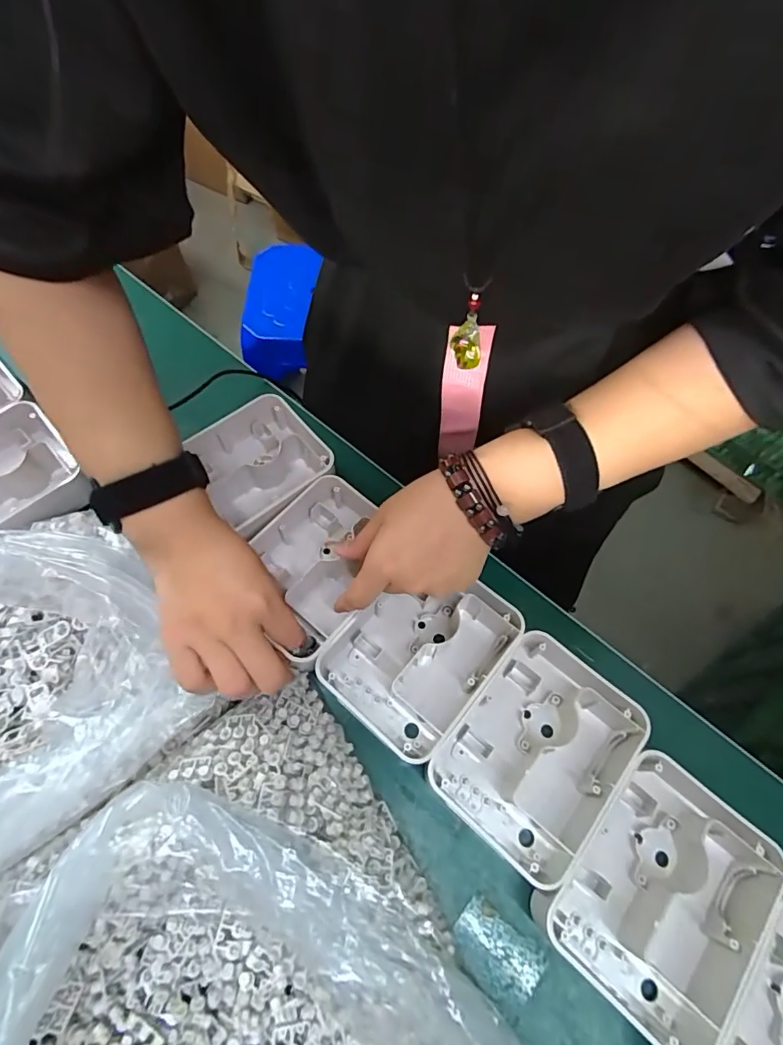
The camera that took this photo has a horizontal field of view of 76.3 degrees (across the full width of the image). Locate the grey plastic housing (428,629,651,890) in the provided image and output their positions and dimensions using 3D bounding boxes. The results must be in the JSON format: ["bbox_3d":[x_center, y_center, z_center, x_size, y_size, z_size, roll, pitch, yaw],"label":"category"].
[{"bbox_3d":[0.098,0.150,0.334,0.101,0.039,0.126,39,69,16],"label":"grey plastic housing"}]

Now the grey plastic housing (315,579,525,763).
[{"bbox_3d":[0.021,0.091,0.363,0.102,0.039,0.127,38,69,16],"label":"grey plastic housing"}]

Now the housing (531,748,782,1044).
[{"bbox_3d":[0.161,0.220,0.302,0.100,0.043,0.129,39,69,16],"label":"housing"}]

